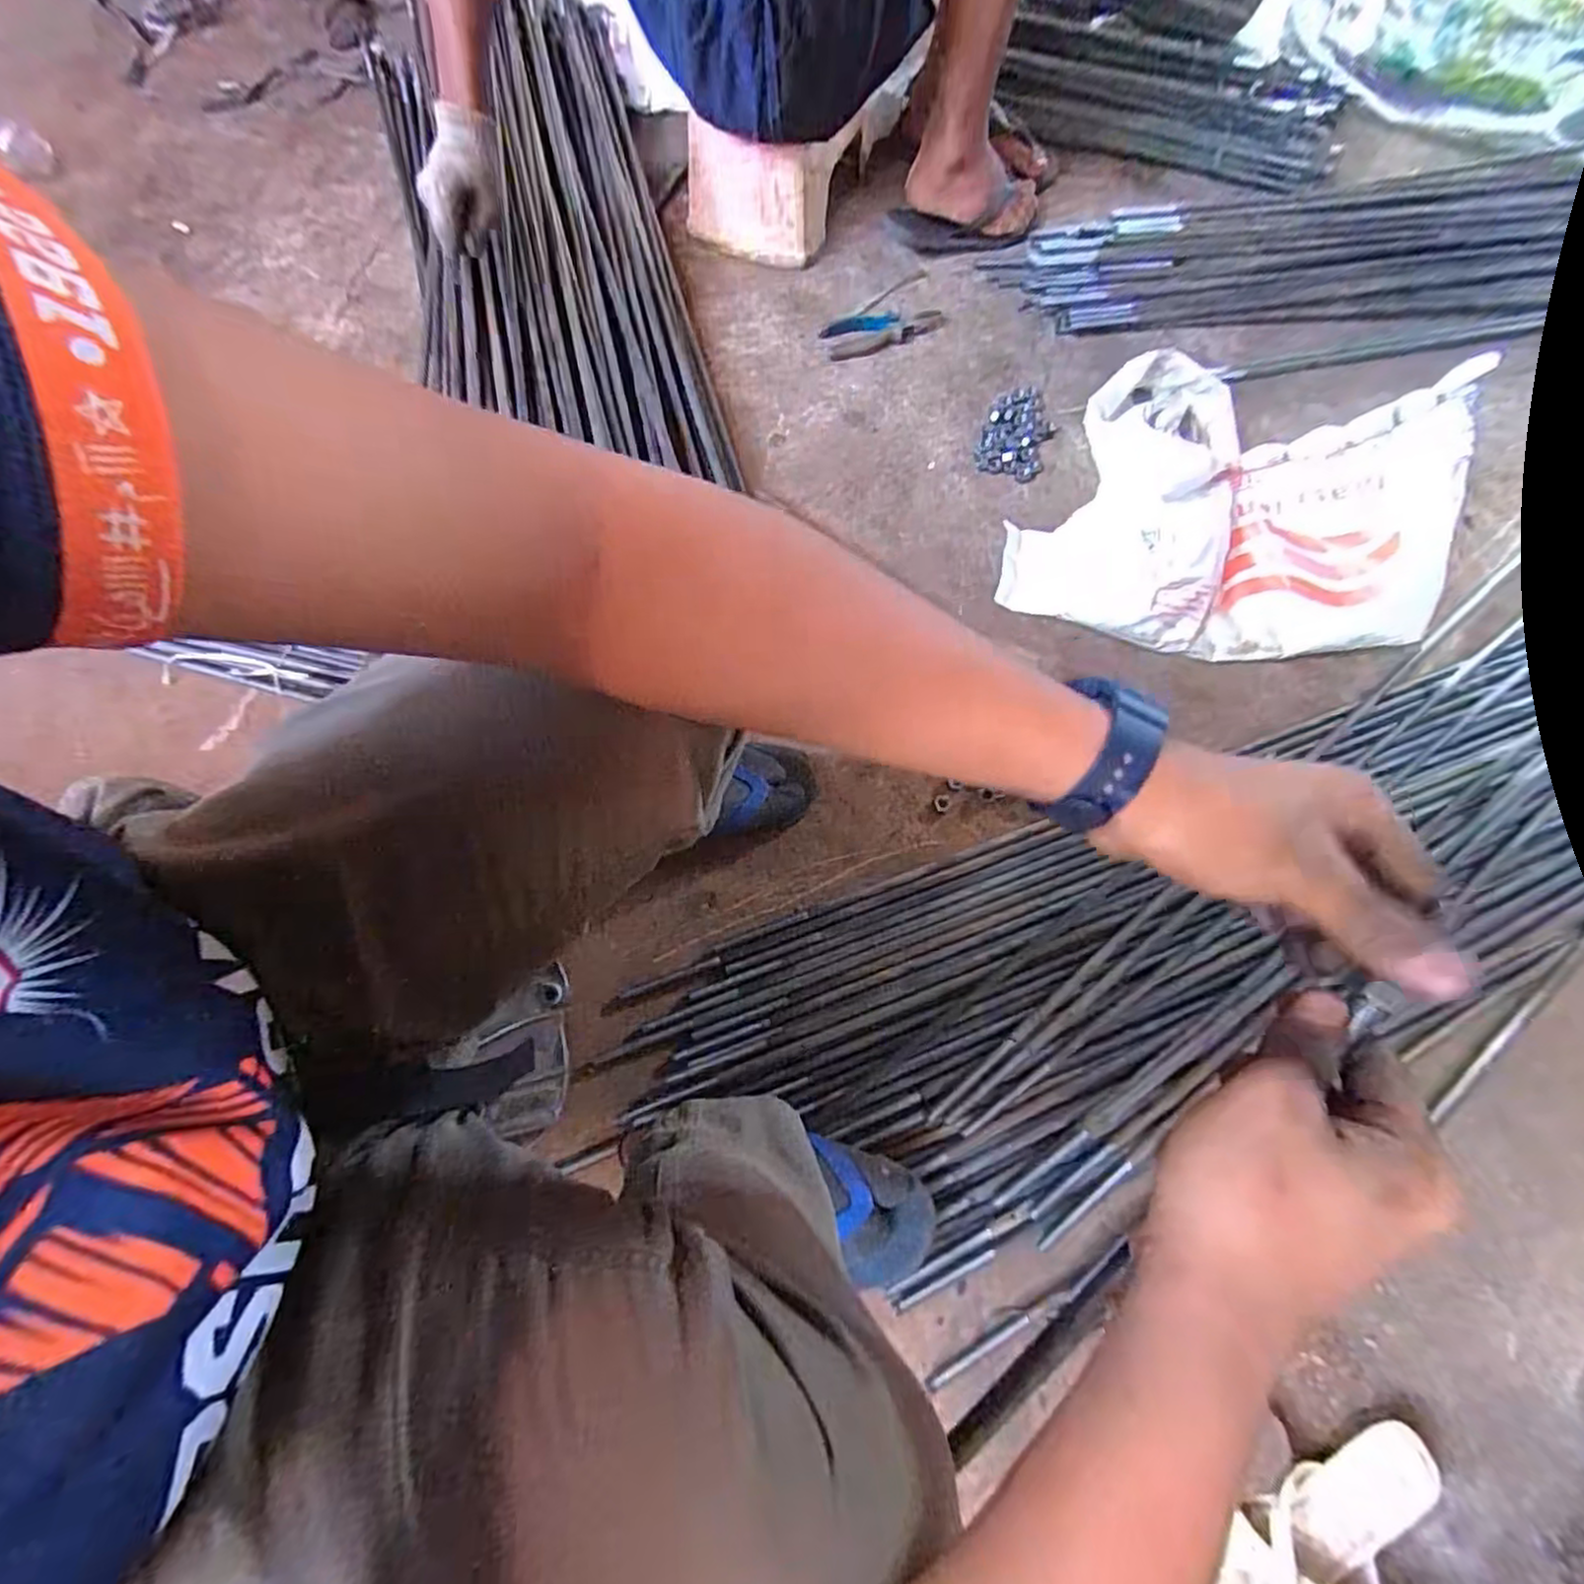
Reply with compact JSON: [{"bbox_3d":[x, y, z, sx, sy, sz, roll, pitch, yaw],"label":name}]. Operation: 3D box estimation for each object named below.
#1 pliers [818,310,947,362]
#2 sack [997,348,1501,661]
[{"bbox_3d":[0.132,-0.652,0.970,0.173,0.013,0.062,-16,74,-6],"label":"pliers"},{"bbox_3d":[0.503,-0.311,0.784,0.444,0.165,0.271,13,73,3],"label":"sack"}]

